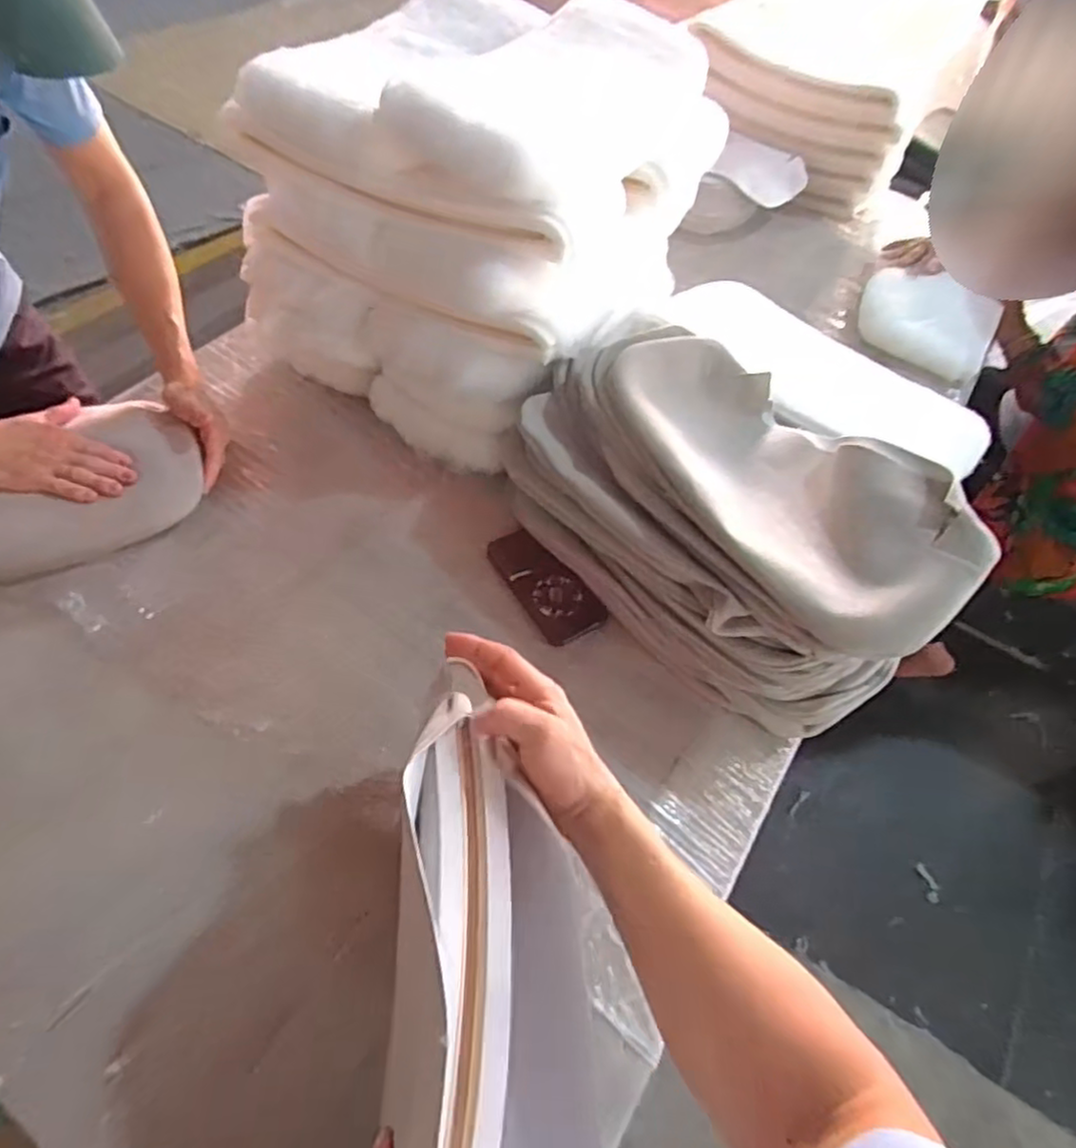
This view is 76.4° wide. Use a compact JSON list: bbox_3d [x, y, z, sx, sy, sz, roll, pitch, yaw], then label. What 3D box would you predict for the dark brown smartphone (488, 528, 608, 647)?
[{"bbox_3d":[0.008,0.011,0.833,0.078,0.005,0.165,-28,64,-21],"label":"dark brown smartphone"}]

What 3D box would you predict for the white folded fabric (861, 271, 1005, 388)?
[{"bbox_3d":[0.657,-0.437,1.158,0.220,0.055,0.214,27,57,13],"label":"white folded fabric"}]

